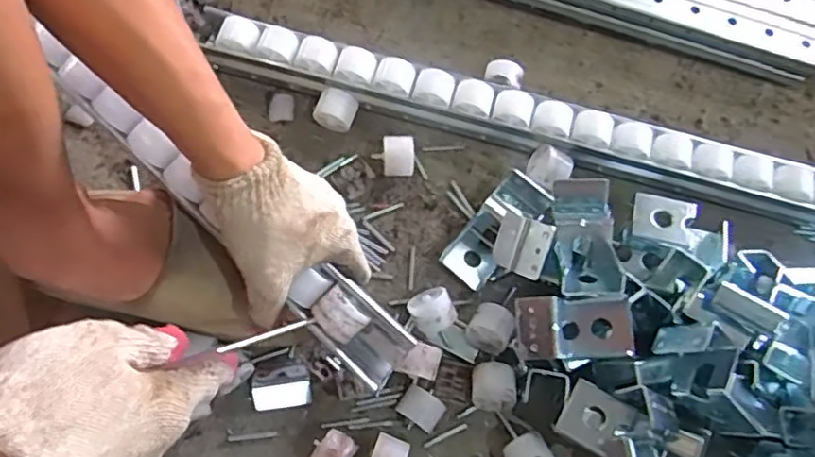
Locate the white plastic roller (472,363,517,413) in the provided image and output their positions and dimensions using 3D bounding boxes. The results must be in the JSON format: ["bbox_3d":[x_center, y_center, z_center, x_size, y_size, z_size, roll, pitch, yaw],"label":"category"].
[{"bbox_3d":[0.068,0.126,0.502,0.034,0.033,0.036,2,72,-1],"label":"white plastic roller"}]

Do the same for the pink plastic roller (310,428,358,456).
[{"bbox_3d":[-0.056,0.173,0.480,0.034,0.032,0.034,34,74,9],"label":"pink plastic roller"}]

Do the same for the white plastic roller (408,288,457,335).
[{"bbox_3d":[0.020,0.070,0.518,0.034,0.035,0.036,-28,75,-11],"label":"white plastic roller"}]

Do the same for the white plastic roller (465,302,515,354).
[{"bbox_3d":[0.068,0.081,0.516,0.031,0.036,0.031,27,38,8],"label":"white plastic roller"}]

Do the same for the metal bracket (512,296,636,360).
[{"bbox_3d":[0.126,0.077,0.478,0.086,0.046,0.045,-1,74,-5],"label":"metal bracket"}]

